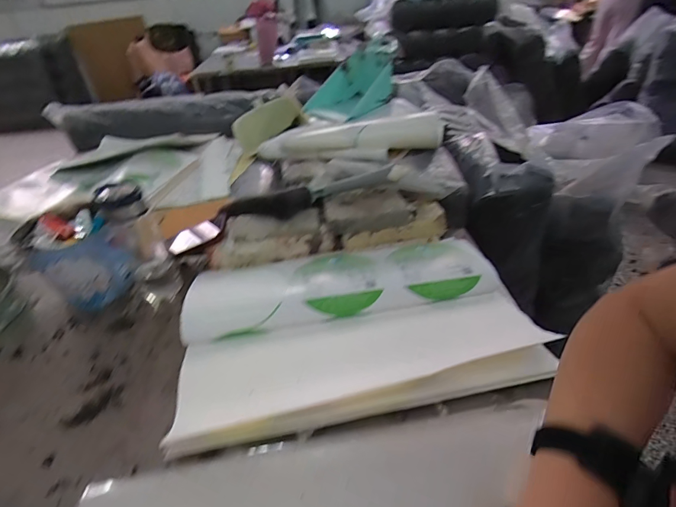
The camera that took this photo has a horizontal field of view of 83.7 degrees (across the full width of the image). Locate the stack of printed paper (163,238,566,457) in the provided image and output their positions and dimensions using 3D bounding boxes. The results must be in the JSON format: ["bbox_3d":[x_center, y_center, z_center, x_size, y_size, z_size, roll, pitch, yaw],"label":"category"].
[{"bbox_3d":[0.020,0.087,0.568,0.494,0.055,0.329,-10,36,-7],"label":"stack of printed paper"}]

